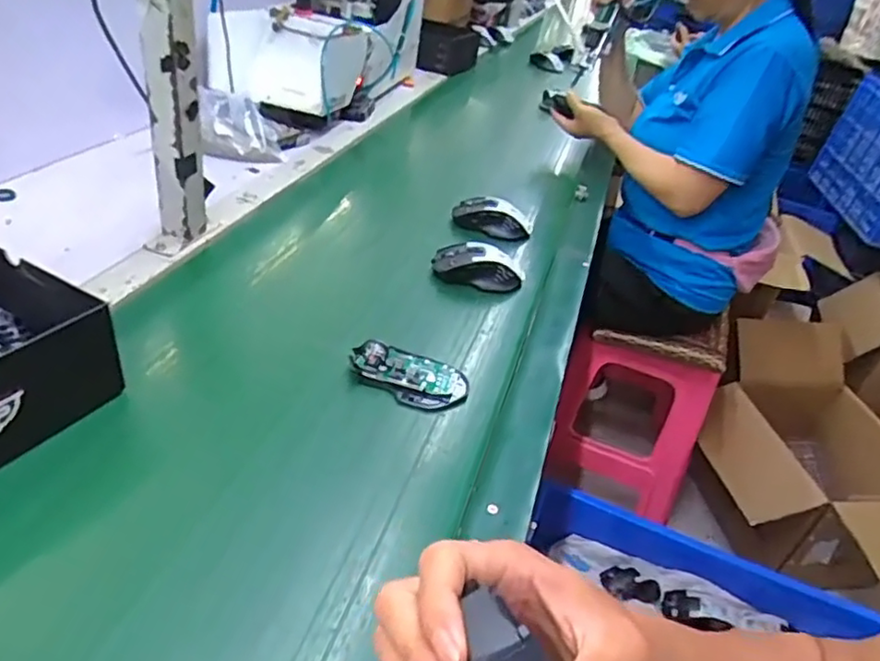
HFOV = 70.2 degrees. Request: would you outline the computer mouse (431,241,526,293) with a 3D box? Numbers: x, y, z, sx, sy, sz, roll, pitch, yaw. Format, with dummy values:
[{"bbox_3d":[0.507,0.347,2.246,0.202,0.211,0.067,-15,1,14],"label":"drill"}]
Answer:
[{"bbox_3d":[0.049,-0.081,0.787,0.113,0.041,0.056,1,39,2],"label":"computer mouse"}]

